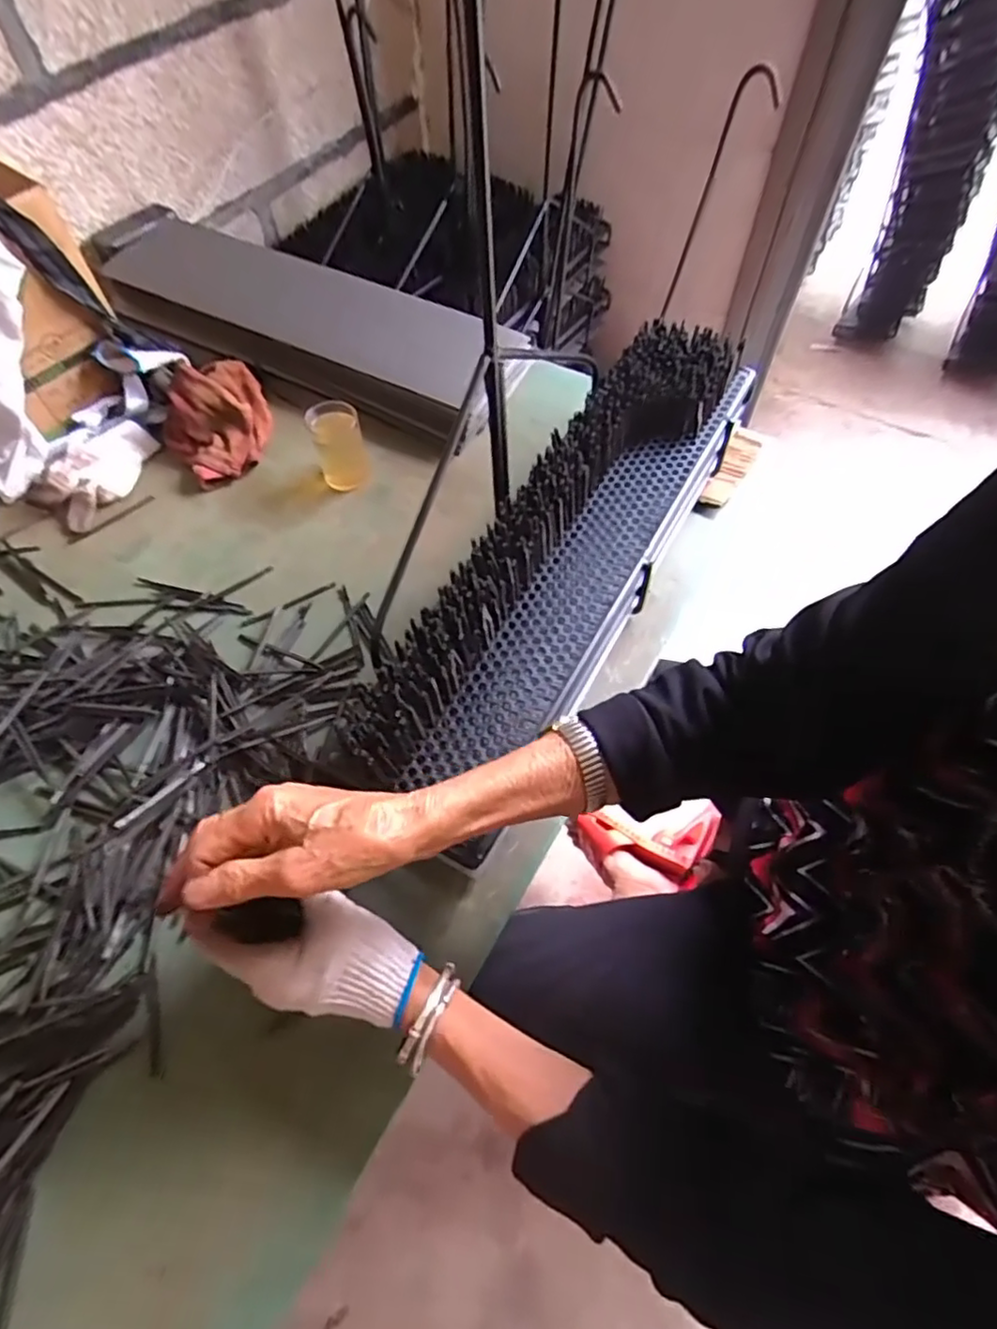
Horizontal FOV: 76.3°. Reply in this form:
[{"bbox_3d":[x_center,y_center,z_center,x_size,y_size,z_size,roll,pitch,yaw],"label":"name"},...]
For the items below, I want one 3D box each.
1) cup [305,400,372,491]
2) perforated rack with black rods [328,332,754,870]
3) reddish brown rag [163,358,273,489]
[{"bbox_3d":[-0.179,-0.246,0.724,0.054,0.088,0.053,0,59,0],"label":"cup"},{"bbox_3d":[0.071,-0.111,0.573,0.139,0.086,0.565,26,62,17],"label":"perforated rack with black rods"},{"bbox_3d":[-0.339,-0.302,0.768,0.127,0.065,0.133,-37,66,-20],"label":"reddish brown rag"}]

